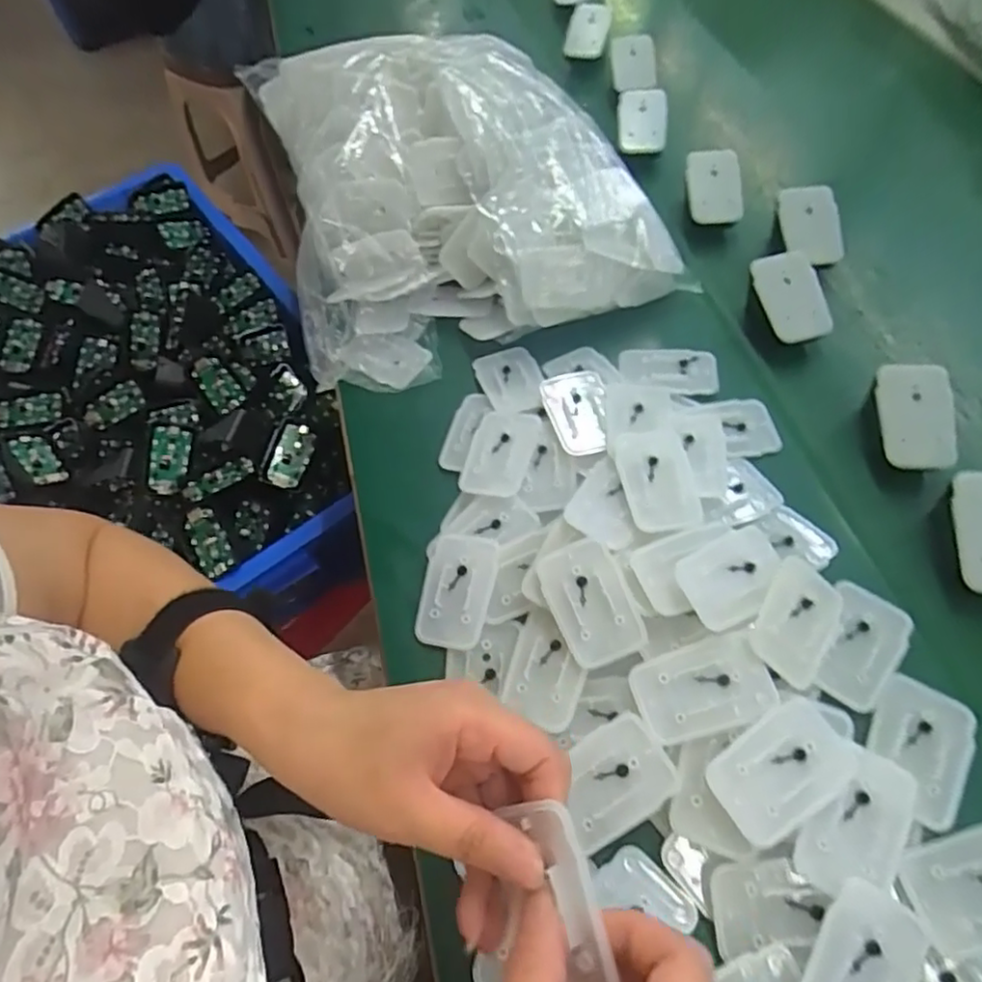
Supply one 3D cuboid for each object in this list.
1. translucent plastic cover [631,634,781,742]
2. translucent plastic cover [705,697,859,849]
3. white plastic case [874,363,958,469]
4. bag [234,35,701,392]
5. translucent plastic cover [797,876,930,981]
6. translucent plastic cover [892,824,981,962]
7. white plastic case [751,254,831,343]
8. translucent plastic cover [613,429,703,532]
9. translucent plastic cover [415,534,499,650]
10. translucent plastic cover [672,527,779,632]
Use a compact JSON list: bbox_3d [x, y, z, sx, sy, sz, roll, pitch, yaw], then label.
[{"bbox_3d":[0.110,0.104,0.332,0.067,0.014,0.043,-15,59,-4],"label":"translucent plastic cover"},{"bbox_3d":[0.142,0.136,0.311,0.069,0.013,0.042,-31,61,-13],"label":"translucent plastic cover"},{"bbox_3d":[0.273,-0.048,0.406,0.045,0.009,0.067,-2,85,5],"label":"white plastic case"},{"bbox_3d":[-0.039,-0.254,0.517,0.287,0.133,0.305,-20,59,-6],"label":"bag"},{"bbox_3d":[0.160,0.211,0.276,0.043,0.004,0.069,36,79,10],"label":"translucent plastic cover"},{"bbox_3d":[0.227,0.184,0.292,0.069,0.005,0.046,-12,59,-2],"label":"translucent plastic cover"},{"bbox_3d":[0.221,-0.143,0.467,0.044,0.007,0.066,-18,87,-2],"label":"white plastic case"},{"bbox_3d":[0.105,-0.008,0.397,0.044,0.008,0.072,-10,58,-1],"label":"translucent plastic cover"},{"bbox_3d":[-0.021,0.059,0.387,0.041,0.007,0.069,9,60,11],"label":"translucent plastic cover"},{"bbox_3d":[0.136,0.047,0.351,0.059,0.011,0.043,-26,60,-10],"label":"translucent plastic cover"}]

